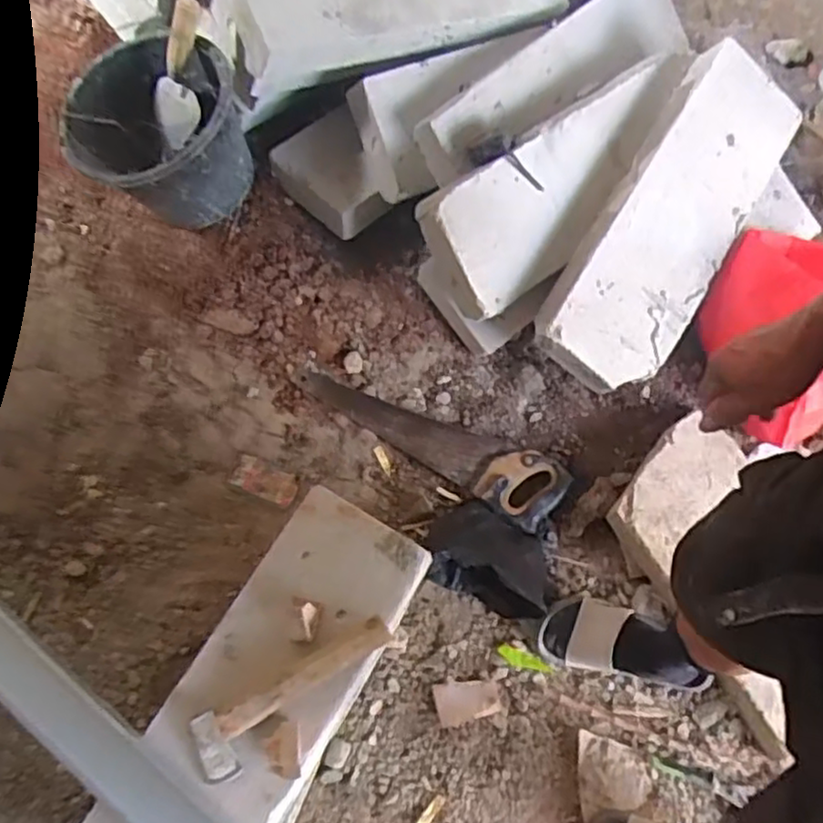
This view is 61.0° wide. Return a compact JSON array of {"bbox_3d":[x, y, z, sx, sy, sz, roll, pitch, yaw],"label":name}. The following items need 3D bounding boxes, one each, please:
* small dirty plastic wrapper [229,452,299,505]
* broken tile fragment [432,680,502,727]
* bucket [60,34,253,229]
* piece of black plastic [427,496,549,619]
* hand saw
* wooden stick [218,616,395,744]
[{"bbox_3d":[-0.255,0.119,1.217,0.115,0.012,0.058,22,71,8],"label":"small dirty plastic wrapper"},{"bbox_3d":[0.087,0.452,1.095,0.097,0.007,0.059,-11,70,-4],"label":"broken tile fragment"},{"bbox_3d":[-0.409,-0.452,1.128,0.258,0.200,0.276,0,70,0],"label":"bucket"},{"bbox_3d":[0.131,0.233,1.130,0.208,0.117,0.148,26,72,10],"label":"piece of black plastic"},{"bbox_3d":[0.044,0.034,1.222,0.473,0.035,0.125,32,73,11],"label":"hand saw"},{"bbox_3d":[-0.134,0.335,0.879,0.237,0.030,0.034,-30,70,-12],"label":"wooden stick"}]

